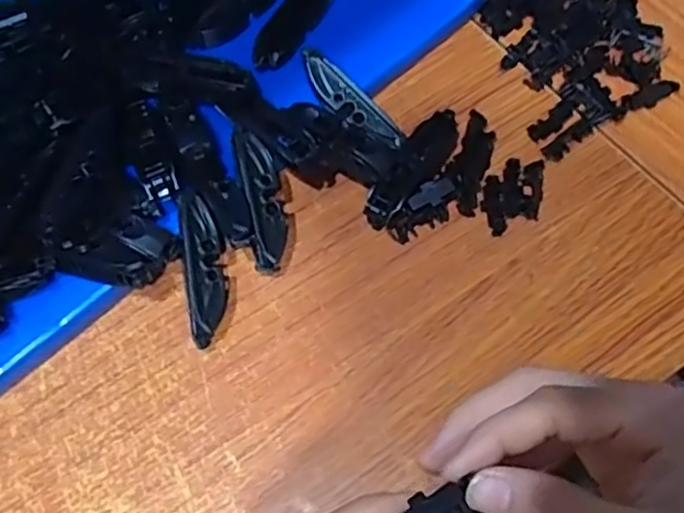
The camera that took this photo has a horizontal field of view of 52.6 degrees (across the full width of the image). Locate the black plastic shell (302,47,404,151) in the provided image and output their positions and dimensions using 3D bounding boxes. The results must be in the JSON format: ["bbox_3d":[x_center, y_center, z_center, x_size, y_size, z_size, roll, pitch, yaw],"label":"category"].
[{"bbox_3d":[0.005,-0.087,0.390,0.072,0.011,0.017,43,72,2],"label":"black plastic shell"}]

